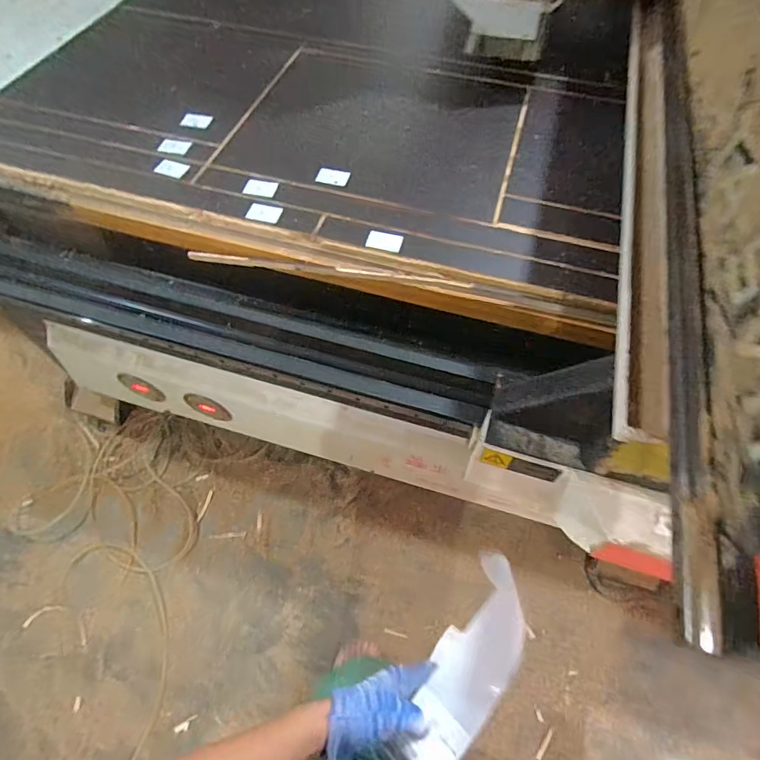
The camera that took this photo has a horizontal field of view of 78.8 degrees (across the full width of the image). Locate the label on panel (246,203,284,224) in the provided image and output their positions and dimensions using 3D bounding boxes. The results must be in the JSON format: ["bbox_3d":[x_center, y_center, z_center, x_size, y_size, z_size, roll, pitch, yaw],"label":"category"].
[{"bbox_3d":[-0.211,-0.305,0.848,0.059,0.009,0.034,10,60,2],"label":"label on panel"}]

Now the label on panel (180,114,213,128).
[{"bbox_3d":[-0.403,-0.570,1.018,0.057,0.004,0.052,7,56,-4],"label":"label on panel"}]

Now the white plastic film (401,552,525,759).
[{"bbox_3d":[0.093,0.284,0.460,0.073,0.019,0.207,30,63,12],"label":"white plastic film"}]

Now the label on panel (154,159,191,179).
[{"bbox_3d":[-0.413,-0.418,0.918,0.057,0.005,0.049,16,56,4],"label":"label on panel"}]

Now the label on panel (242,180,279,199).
[{"bbox_3d":[-0.227,-0.364,0.878,0.058,0.004,0.044,12,60,3],"label":"label on panel"}]

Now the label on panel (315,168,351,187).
[{"bbox_3d":[-0.091,-0.396,0.902,0.061,0.007,0.046,19,61,7],"label":"label on panel"}]

